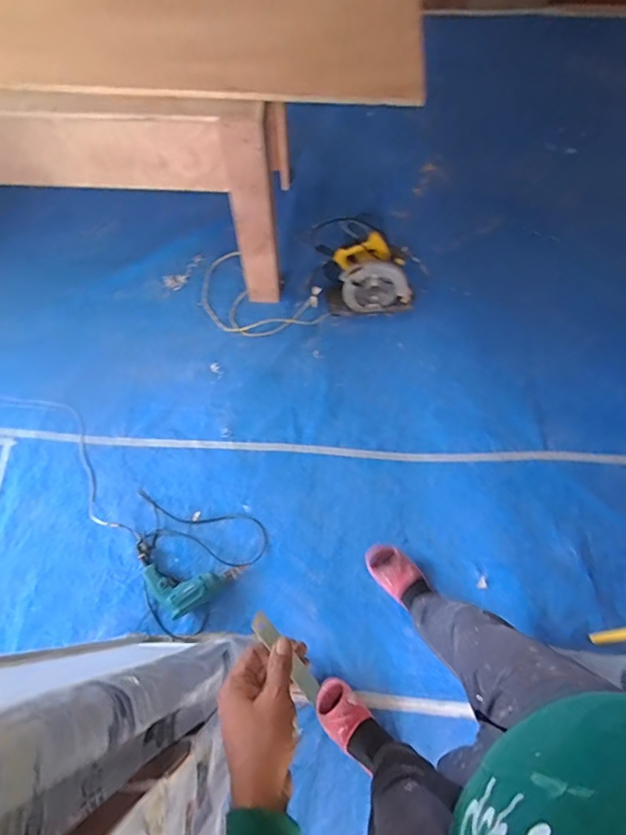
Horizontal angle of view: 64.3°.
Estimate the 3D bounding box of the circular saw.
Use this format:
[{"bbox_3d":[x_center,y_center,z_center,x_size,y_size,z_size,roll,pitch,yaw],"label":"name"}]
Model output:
[{"bbox_3d":[0.178,-0.497,1.708,0.324,0.200,0.230,2,68,-1],"label":"circular saw"}]

